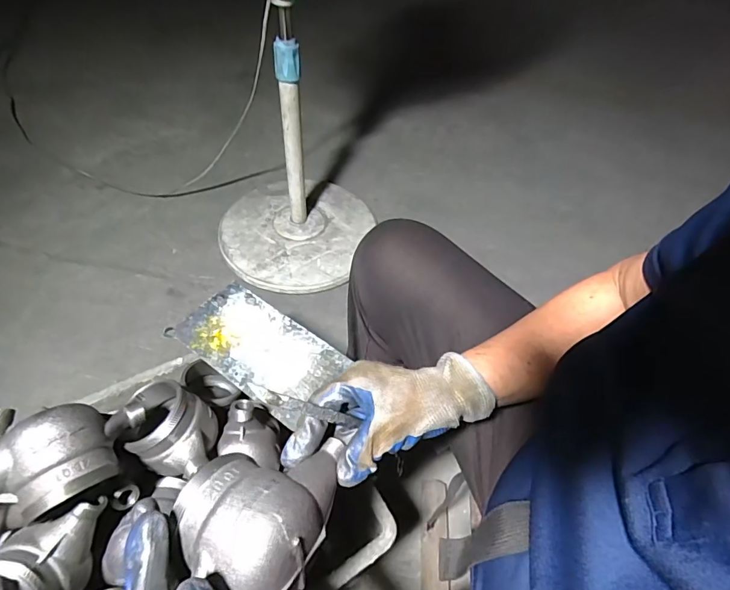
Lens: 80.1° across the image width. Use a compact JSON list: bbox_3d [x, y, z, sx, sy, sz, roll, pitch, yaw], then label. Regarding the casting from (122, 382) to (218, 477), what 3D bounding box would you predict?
[{"bbox_3d":[-0.203,0.150,0.470,0.111,0.076,0.079,17,53,8],"label":"casting"}]

